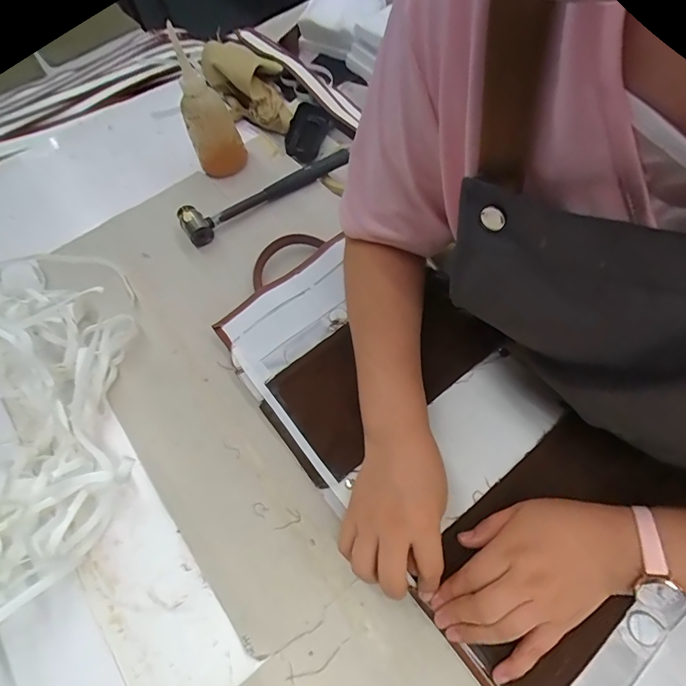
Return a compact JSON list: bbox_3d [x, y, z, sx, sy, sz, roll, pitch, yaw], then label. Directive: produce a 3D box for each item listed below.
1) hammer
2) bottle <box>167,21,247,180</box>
[{"bbox_3d":[-0.098,-0.202,0.558,0.243,0.032,0.048,-31,64,-13],"label":"hammer"},{"bbox_3d":[-0.174,-0.295,0.530,0.051,0.161,0.056,5,62,7],"label":"bottle"}]

